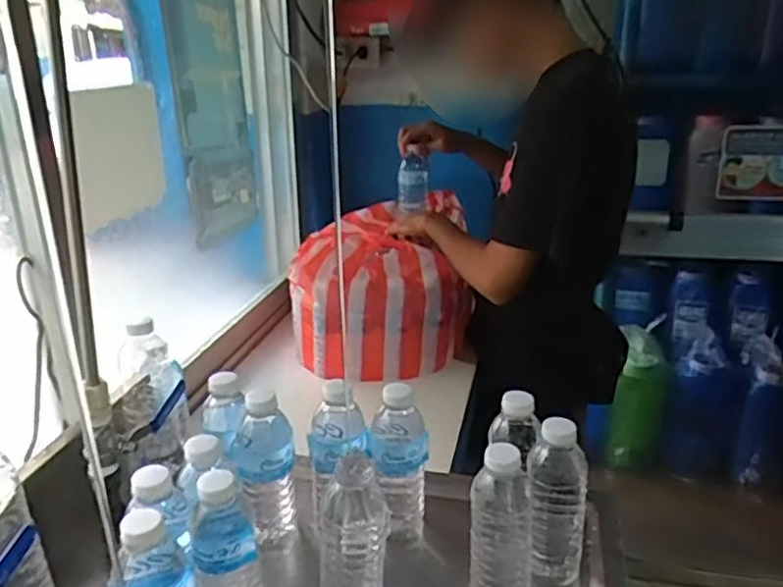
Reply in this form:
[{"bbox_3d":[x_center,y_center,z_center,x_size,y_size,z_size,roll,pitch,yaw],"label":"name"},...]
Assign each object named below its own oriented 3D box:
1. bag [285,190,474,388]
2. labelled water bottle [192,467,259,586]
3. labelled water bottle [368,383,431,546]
[{"bbox_3d":[-0.017,-0.022,1.249,0.310,0.233,0.317,-2,22,-2],"label":"bag"},{"bbox_3d":[-0.147,0.240,0.607,0.055,0.186,0.058,-8,23,-18],"label":"labelled water bottle"},{"bbox_3d":[0.009,0.177,0.742,0.060,0.185,0.071,-4,22,-7],"label":"labelled water bottle"}]

